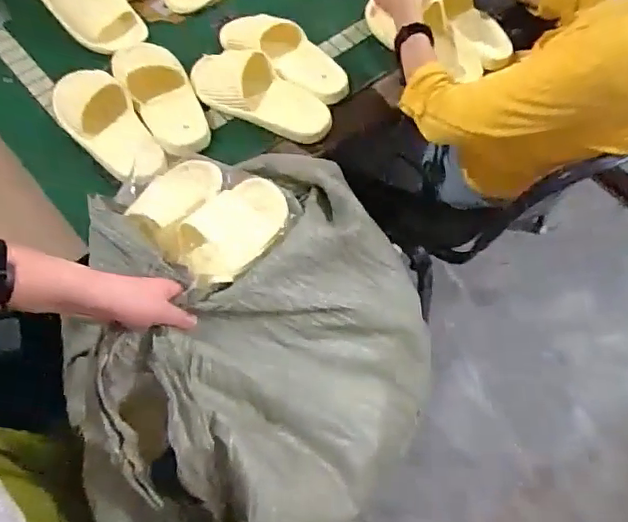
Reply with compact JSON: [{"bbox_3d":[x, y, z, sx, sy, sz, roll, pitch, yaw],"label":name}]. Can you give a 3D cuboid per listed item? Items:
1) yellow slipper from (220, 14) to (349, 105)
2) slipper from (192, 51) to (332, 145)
[{"bbox_3d":[-0.052,-0.347,0.948,0.245,0.064,0.101,37,70,17],"label":"yellow slipper"},{"bbox_3d":[-0.093,-0.264,0.918,0.250,0.066,0.095,29,67,14],"label":"slipper"}]

